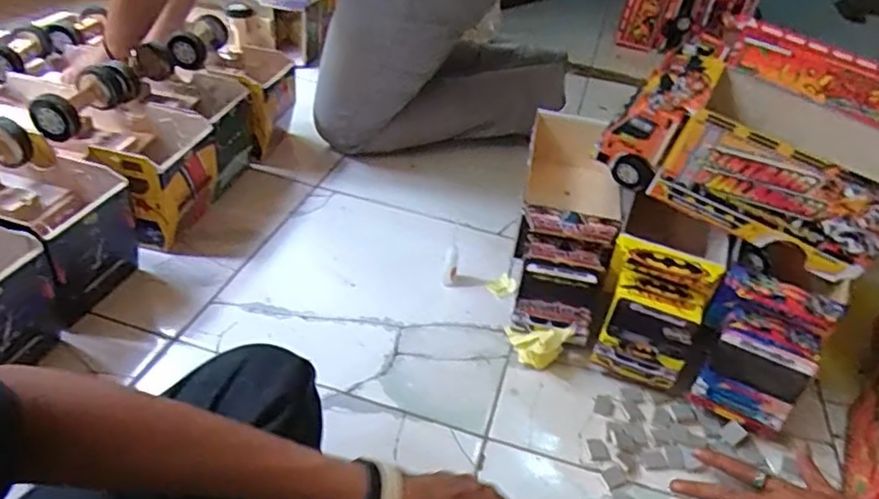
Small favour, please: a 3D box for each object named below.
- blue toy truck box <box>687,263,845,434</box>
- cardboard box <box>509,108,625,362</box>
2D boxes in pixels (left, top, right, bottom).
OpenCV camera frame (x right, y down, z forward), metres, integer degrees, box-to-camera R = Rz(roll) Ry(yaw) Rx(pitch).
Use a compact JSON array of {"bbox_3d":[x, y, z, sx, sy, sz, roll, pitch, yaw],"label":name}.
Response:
[{"bbox_3d":[0.362,0.114,0.714,0.121,0.148,0.098,26,41,22],"label":"blue toy truck box"},{"bbox_3d":[0.177,-0.033,0.884,0.139,0.175,0.317,12,38,6],"label":"cardboard box"}]

